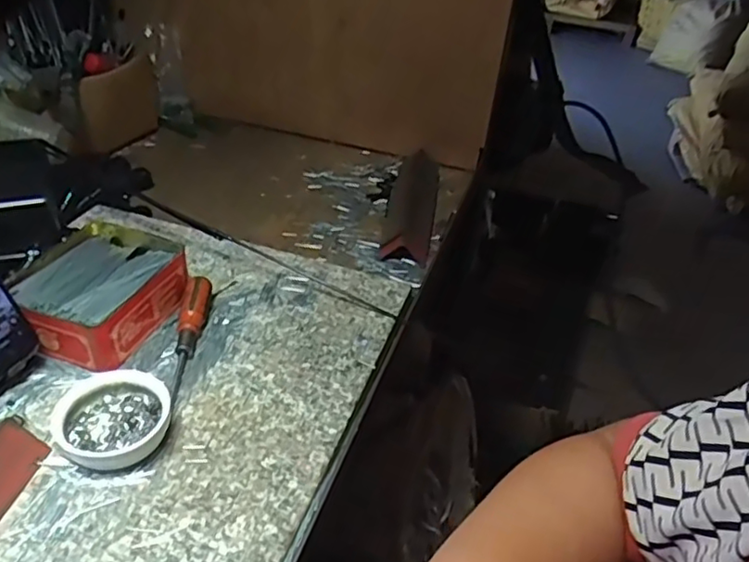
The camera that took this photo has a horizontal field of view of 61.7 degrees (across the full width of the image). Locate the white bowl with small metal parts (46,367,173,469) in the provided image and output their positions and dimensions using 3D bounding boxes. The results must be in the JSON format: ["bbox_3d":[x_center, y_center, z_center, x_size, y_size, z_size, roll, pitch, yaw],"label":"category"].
[{"bbox_3d":[-0.177,0.094,0.422,0.071,0.029,0.071,3,37,-2],"label":"white bowl with small metal parts"}]

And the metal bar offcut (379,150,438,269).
[{"bbox_3d":[0.045,-0.093,0.739,0.056,0.026,0.234,7,37,3],"label":"metal bar offcut"}]

